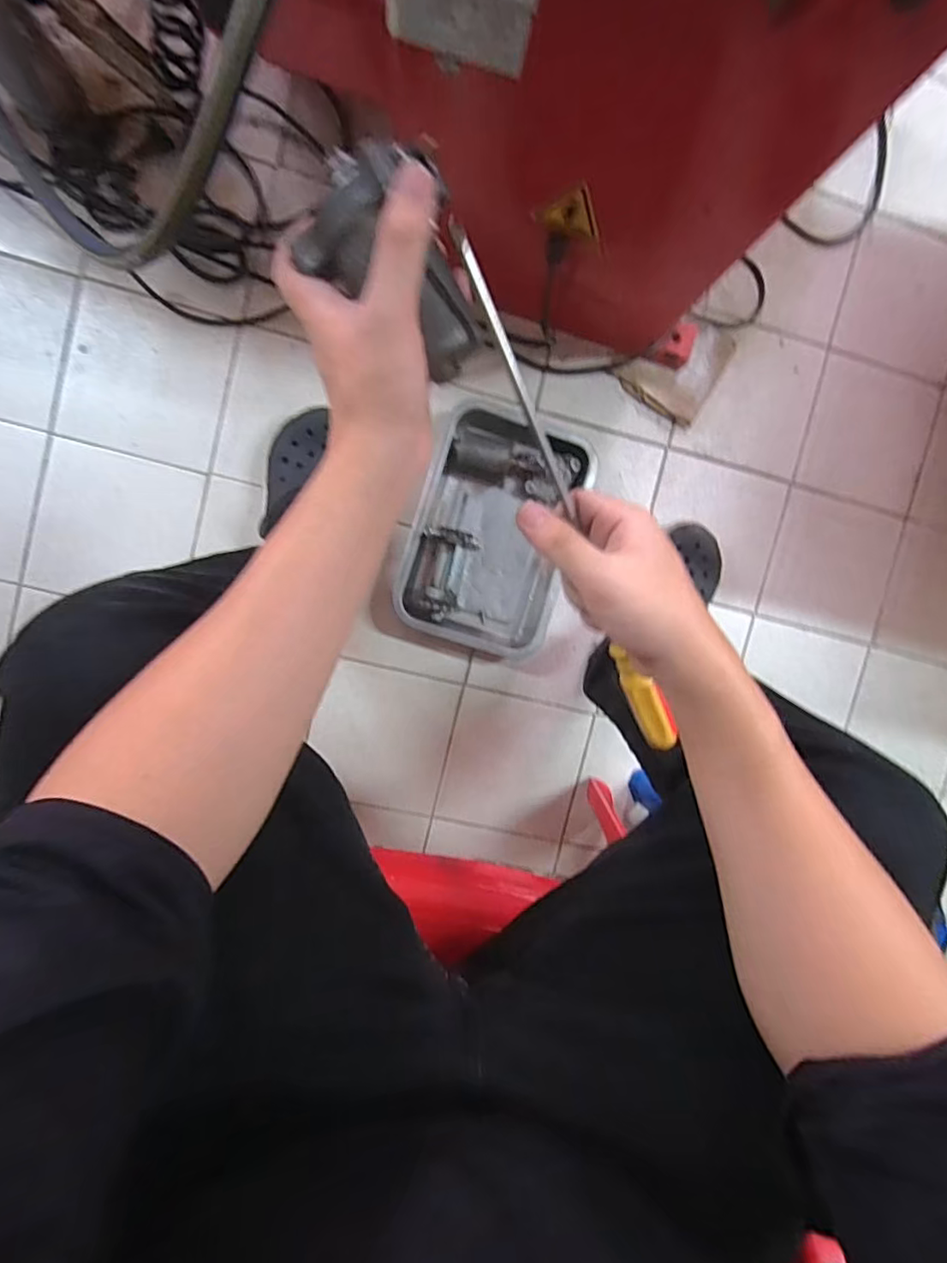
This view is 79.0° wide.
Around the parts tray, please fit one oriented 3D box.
[{"bbox_3d":[0.026,-0.138,0.785,0.212,0.055,0.323,15,93,-7],"label":"parts tray"}]

